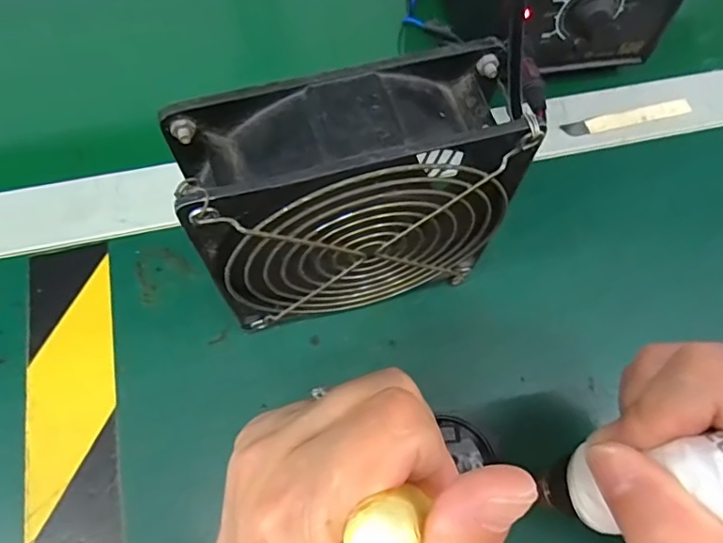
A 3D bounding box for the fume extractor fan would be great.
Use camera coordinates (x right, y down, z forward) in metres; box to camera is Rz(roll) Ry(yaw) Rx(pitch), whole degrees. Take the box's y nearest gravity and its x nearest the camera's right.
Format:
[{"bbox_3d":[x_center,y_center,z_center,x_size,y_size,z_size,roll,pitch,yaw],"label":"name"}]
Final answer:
[{"bbox_3d":[-0.002,-0.022,0.218,0.118,0.121,0.047,-15,69,-8],"label":"fume extractor fan"}]

